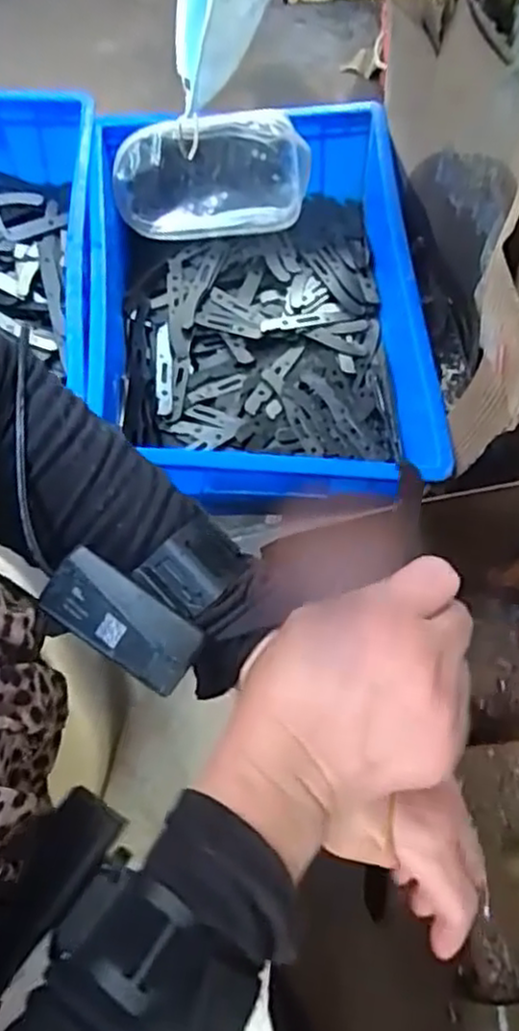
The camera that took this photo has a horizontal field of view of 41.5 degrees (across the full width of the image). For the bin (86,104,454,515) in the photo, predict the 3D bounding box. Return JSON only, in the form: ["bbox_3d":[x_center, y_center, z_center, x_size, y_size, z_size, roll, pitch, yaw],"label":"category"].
[{"bbox_3d":[-0.005,-0.202,0.666,0.299,0.106,0.406,-3,70,-4],"label":"bin"}]

